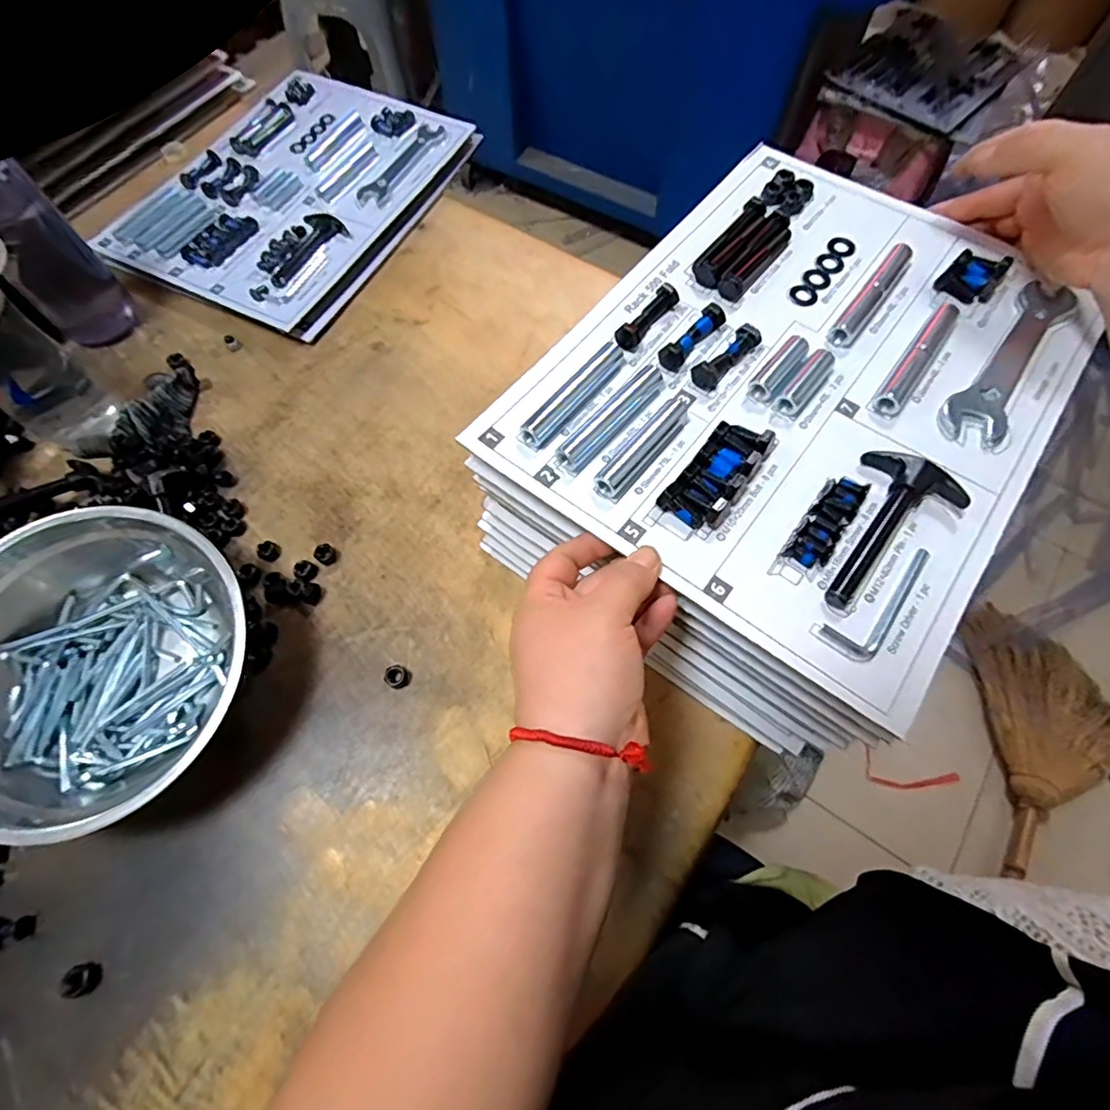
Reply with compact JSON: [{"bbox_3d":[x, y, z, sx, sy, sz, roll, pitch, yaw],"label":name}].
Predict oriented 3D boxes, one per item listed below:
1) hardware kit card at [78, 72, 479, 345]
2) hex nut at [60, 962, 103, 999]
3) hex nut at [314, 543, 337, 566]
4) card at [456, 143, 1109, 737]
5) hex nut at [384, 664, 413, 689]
[{"bbox_3d":[-0.297,-0.425,0.648,0.271,0.030,0.366,24,70,11],"label":"hardware kit card"},{"bbox_3d":[-0.300,0.269,0.353,0.021,0.005,0.018,-9,67,-3],"label":"hex nut"},{"bbox_3d":[-0.194,-0.001,0.472,0.016,0.010,0.016,39,73,16],"label":"hex nut"},{"bbox_3d":[0.163,-0.121,0.359,0.281,0.023,0.356,36,70,13],"label":"card"},{"bbox_3d":[-0.122,0.094,0.431,0.020,0.007,0.018,30,71,13],"label":"hex nut"}]

